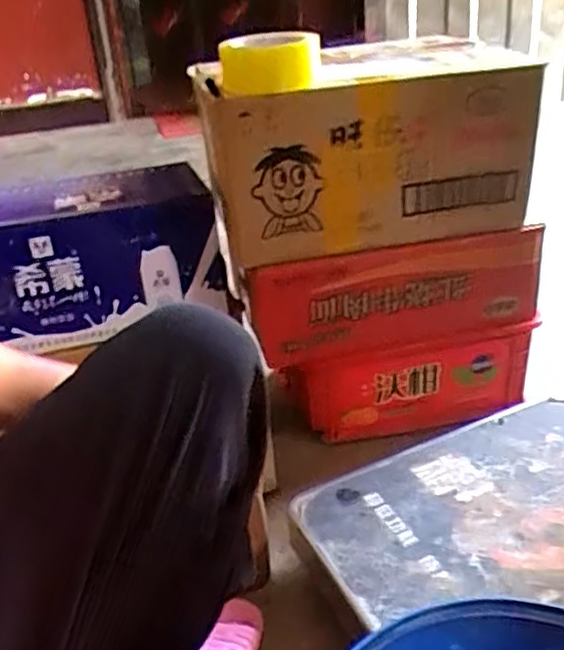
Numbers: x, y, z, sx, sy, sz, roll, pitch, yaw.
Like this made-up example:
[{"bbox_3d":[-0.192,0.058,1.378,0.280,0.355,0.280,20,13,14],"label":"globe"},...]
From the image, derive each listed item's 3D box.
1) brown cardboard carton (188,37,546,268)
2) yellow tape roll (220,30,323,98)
[{"bbox_3d":[0.109,-0.238,0.876,0.393,0.232,0.208,-11,30,-9],"label":"brown cardboard carton"},{"bbox_3d":[-0.015,-0.300,0.782,0.116,0.061,0.116,-5,30,3],"label":"yellow tape roll"}]

